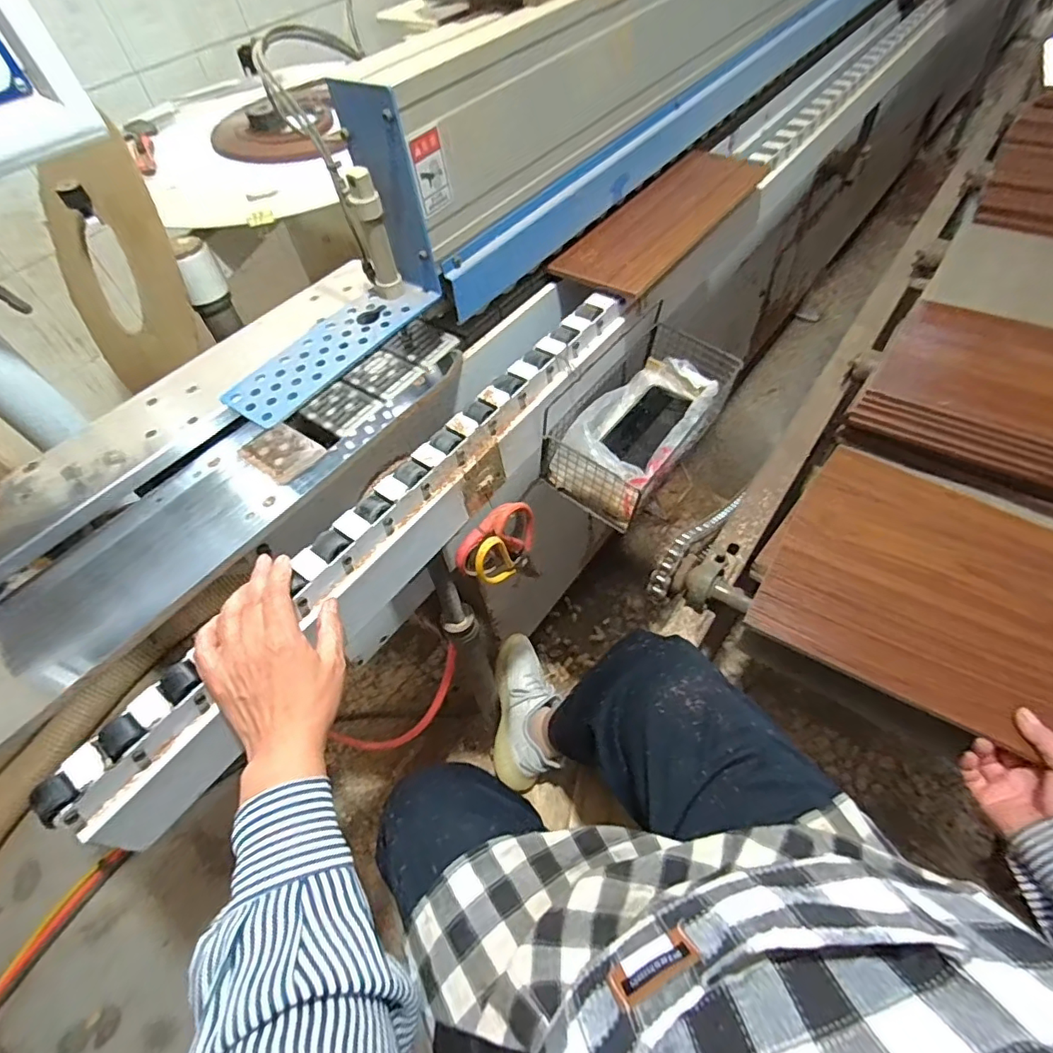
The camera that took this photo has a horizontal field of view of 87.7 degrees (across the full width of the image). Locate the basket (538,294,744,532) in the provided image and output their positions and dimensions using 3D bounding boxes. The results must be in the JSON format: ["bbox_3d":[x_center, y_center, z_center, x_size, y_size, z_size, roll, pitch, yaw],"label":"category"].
[{"bbox_3d":[0.150,-0.145,0.707,0.134,0.131,0.267,30,62,24],"label":"basket"}]

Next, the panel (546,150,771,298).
[{"bbox_3d":[0.188,-0.423,0.740,0.134,0.020,0.399,29,62,23],"label":"panel"}]

